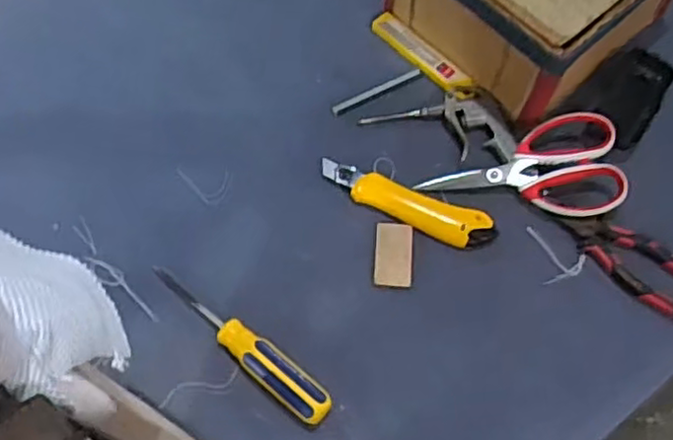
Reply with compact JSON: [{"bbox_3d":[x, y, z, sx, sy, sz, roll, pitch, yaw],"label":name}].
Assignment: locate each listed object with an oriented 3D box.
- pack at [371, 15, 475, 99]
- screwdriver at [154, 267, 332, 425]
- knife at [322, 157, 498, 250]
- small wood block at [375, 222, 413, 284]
[{"bbox_3d":[0.090,-0.172,0.728,0.130,0.007,0.027,43,92,15],"label":"pack"},{"bbox_3d":[-0.086,0.104,0.602,0.198,0.024,0.028,38,71,15],"label":"screwdriver"},{"bbox_3d":[0.066,-0.014,0.662,0.173,0.016,0.042,19,67,8],"label":"knife"},{"bbox_3d":[0.053,0.031,0.645,0.034,0.007,0.057,1,66,0],"label":"small wood block"}]

